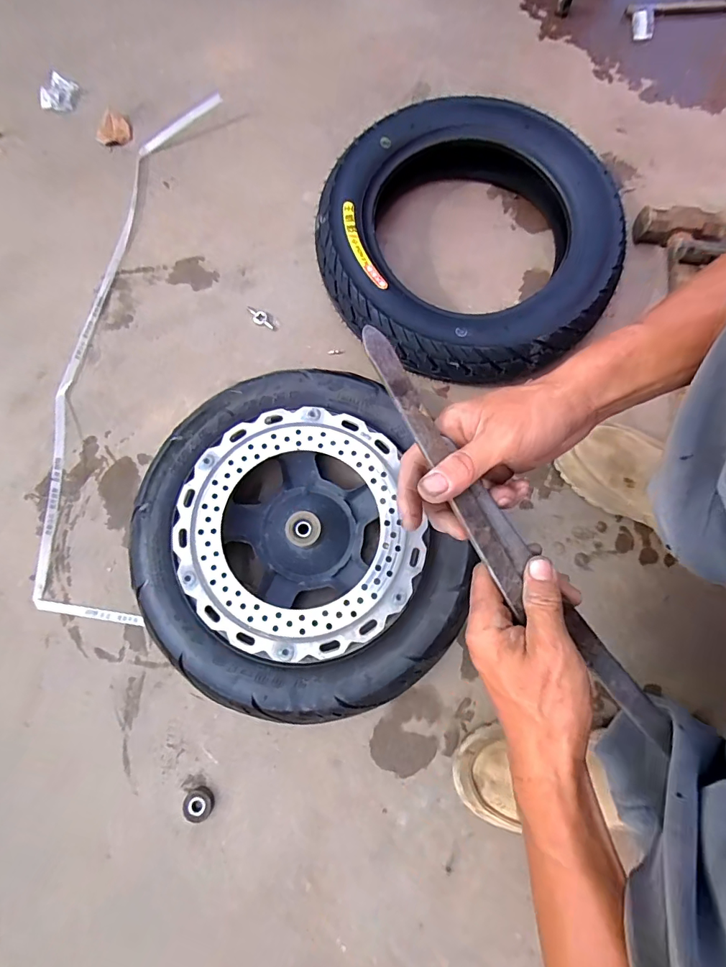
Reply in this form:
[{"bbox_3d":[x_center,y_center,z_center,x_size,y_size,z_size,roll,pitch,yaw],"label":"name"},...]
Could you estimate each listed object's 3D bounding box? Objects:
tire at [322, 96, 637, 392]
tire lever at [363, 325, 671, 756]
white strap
[{"bbox_3d":[0.136,-0.317,0.606,0.368,0.090,0.363,0,78,0],"label":"tire"},{"bbox_3d":[0.098,0.042,0.319,0.037,0.024,0.342,-37,92,-8],"label":"tire lever"},{"bbox_3d":[-0.322,-0.210,0.619,0.155,0.027,0.757,2,77,1],"label":"white strap"}]

